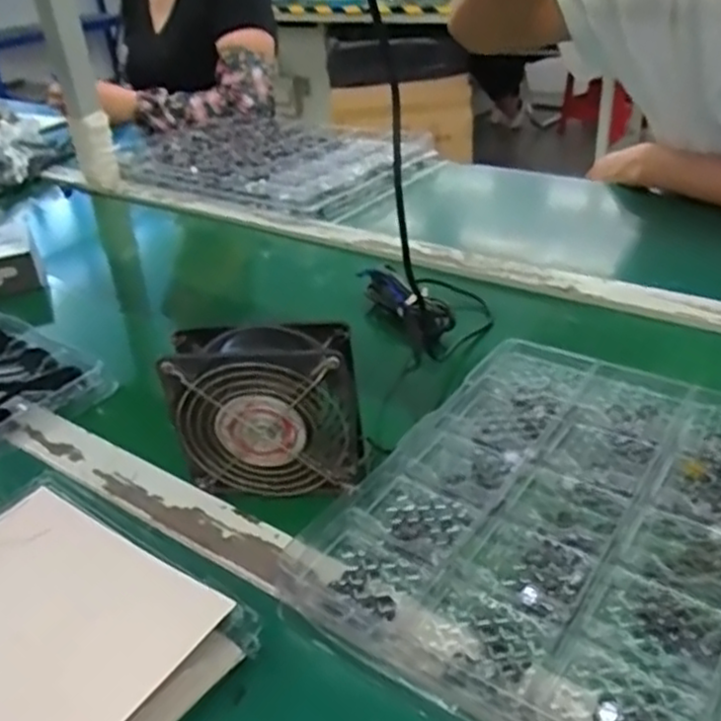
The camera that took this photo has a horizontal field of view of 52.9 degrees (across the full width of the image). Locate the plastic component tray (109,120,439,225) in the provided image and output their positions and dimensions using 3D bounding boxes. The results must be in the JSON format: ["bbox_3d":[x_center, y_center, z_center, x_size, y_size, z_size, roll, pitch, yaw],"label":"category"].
[{"bbox_3d":[-0.150,-0.332,1.169,0.503,0.047,0.332,19,38,33],"label":"plastic component tray"}]

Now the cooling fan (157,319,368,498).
[{"bbox_3d":[-0.062,0.033,0.487,0.120,0.103,0.051,1,31,8],"label":"cooling fan"}]

